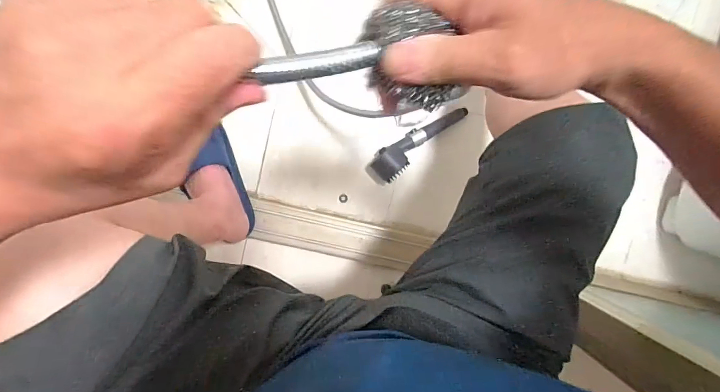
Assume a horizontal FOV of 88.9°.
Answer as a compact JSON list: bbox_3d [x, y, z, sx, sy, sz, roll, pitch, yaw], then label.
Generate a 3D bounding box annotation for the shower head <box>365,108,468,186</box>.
[{"bbox_3d":[0.129,-0.119,0.821,0.245,0.066,0.069,-37,98,-11],"label":"shower head"}]

